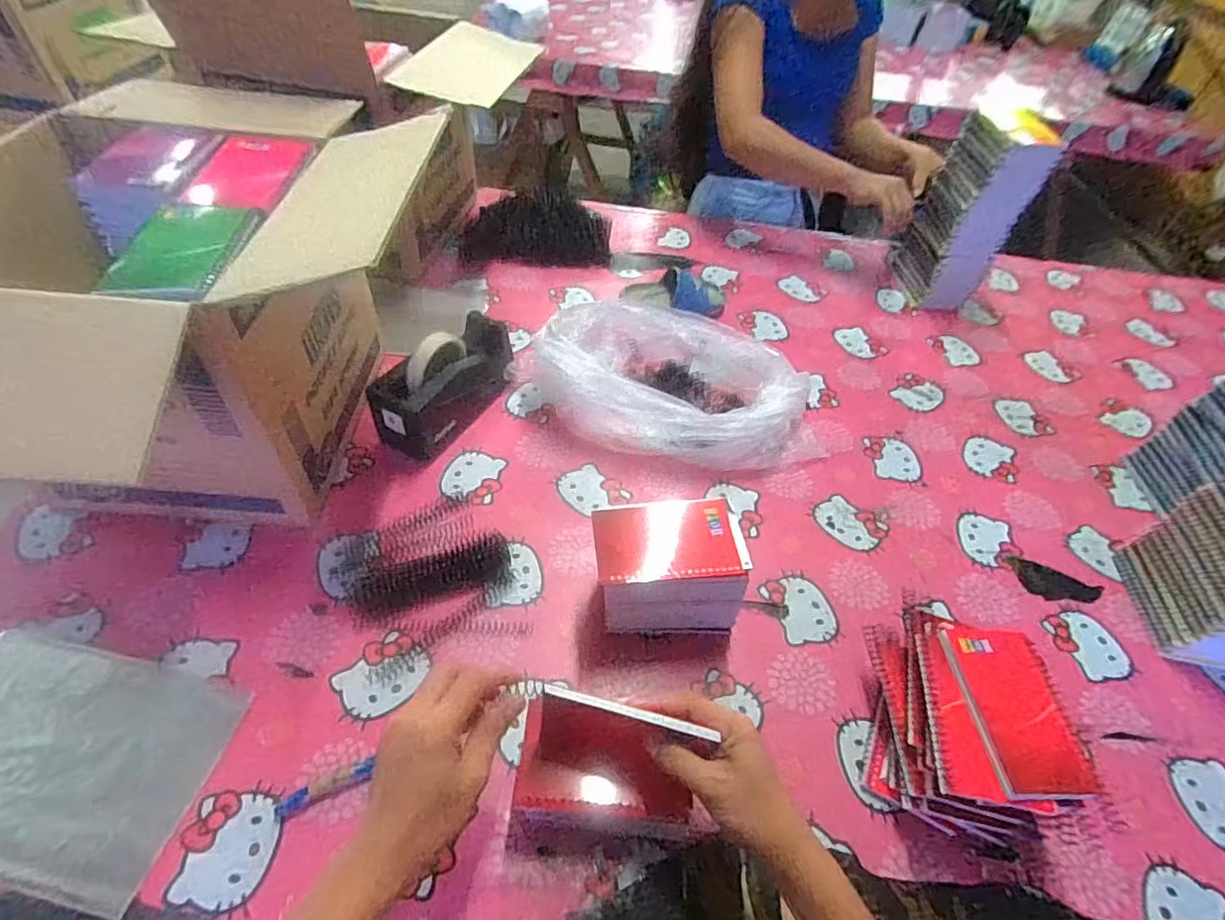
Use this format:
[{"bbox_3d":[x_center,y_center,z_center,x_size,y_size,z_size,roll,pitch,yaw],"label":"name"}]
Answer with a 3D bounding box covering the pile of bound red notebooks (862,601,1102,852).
[{"bbox_3d":[0.313,0.229,0.529,0.133,0.111,0.169,12,49,4],"label":"pile of bound red notebooks"}]

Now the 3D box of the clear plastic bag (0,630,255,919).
[{"bbox_3d":[-0.469,0.246,0.494,0.259,0.005,0.165,13,49,4],"label":"clear plastic bag"}]

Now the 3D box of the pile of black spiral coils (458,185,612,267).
[{"bbox_3d":[-0.140,-0.426,1.081,0.276,0.058,0.168,-4,50,-10],"label":"pile of black spiral coils"}]

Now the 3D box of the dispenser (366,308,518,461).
[{"bbox_3d":[-0.211,-0.101,0.756,0.080,0.113,0.203,27,51,16],"label":"dispenser"}]

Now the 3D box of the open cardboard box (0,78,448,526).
[{"bbox_3d":[-0.443,-0.182,0.672,0.322,0.303,0.410,7,49,0],"label":"open cardboard box"}]

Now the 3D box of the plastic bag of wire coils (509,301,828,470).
[{"bbox_3d":[0.095,-0.114,0.805,0.400,0.108,0.251,19,49,9],"label":"plastic bag of wire coils"}]

